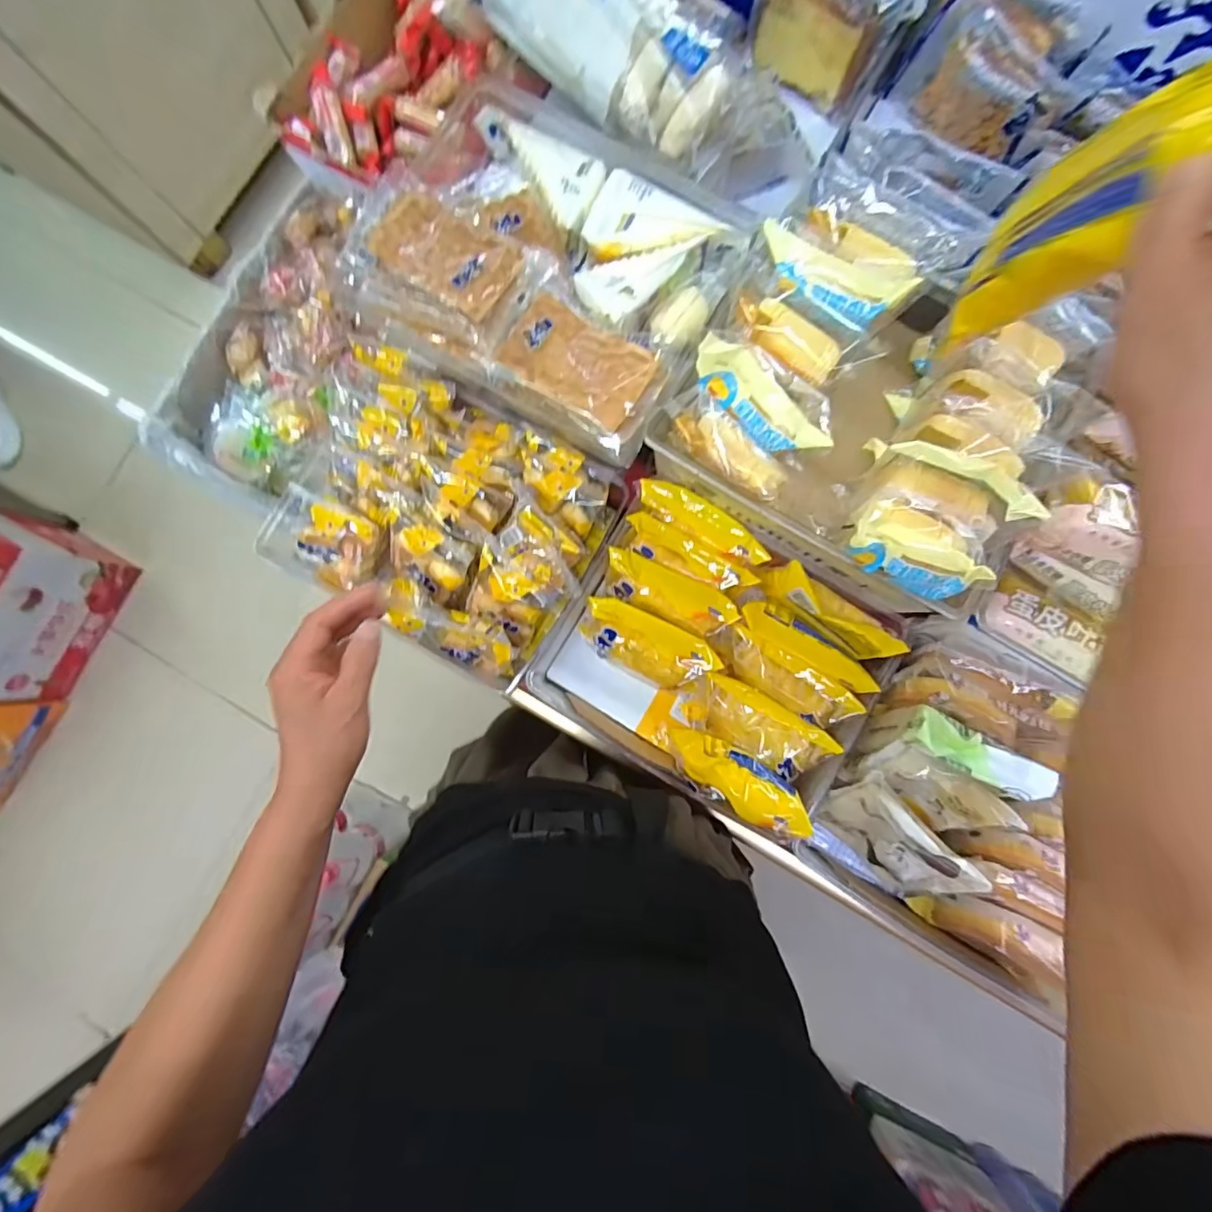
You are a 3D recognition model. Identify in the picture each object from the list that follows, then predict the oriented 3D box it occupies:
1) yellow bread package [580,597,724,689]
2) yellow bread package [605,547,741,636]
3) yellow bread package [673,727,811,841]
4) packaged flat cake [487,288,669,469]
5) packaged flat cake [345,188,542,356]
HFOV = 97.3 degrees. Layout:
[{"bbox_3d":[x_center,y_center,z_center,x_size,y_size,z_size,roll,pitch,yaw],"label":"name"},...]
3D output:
[{"bbox_3d":[0.041,0.043,0.545,0.138,0.060,0.057,25,86,4],"label":"yellow bread package"},{"bbox_3d":[0.062,-0.012,0.527,0.130,0.030,0.049,23,85,3],"label":"yellow bread package"},{"bbox_3d":[0.127,0.168,0.513,0.141,0.051,0.049,30,86,4],"label":"yellow bread package"},{"bbox_3d":[-0.022,-0.192,0.452,0.141,0.040,0.089,34,86,4],"label":"packaged flat cake"},{"bbox_3d":[-0.137,-0.285,0.450,0.154,0.042,0.094,29,86,4],"label":"packaged flat cake"}]

